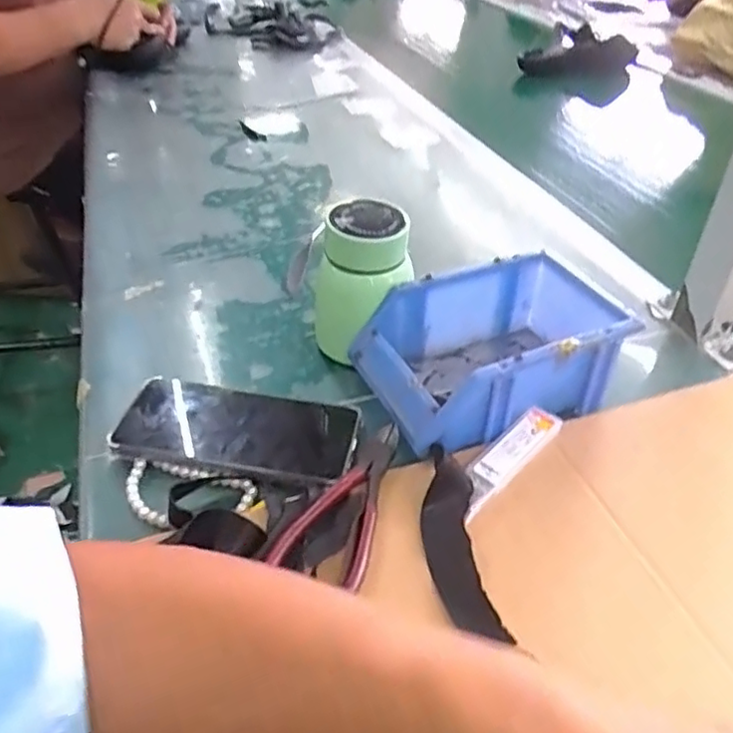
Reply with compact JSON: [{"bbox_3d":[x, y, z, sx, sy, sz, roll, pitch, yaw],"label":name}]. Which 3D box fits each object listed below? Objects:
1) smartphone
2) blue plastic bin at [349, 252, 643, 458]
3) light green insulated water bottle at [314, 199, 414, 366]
[{"bbox_3d":[-0.089,0.042,0.446,0.161,0.014,0.075,5,39,6],"label":"smartphone"},{"bbox_3d":[0.110,-0.018,0.484,0.218,0.067,0.116,-16,42,-19],"label":"blue plastic bin"},{"bbox_3d":[-0.002,-0.063,0.510,0.074,0.120,0.066,-21,44,-24],"label":"light green insulated water bottle"}]

